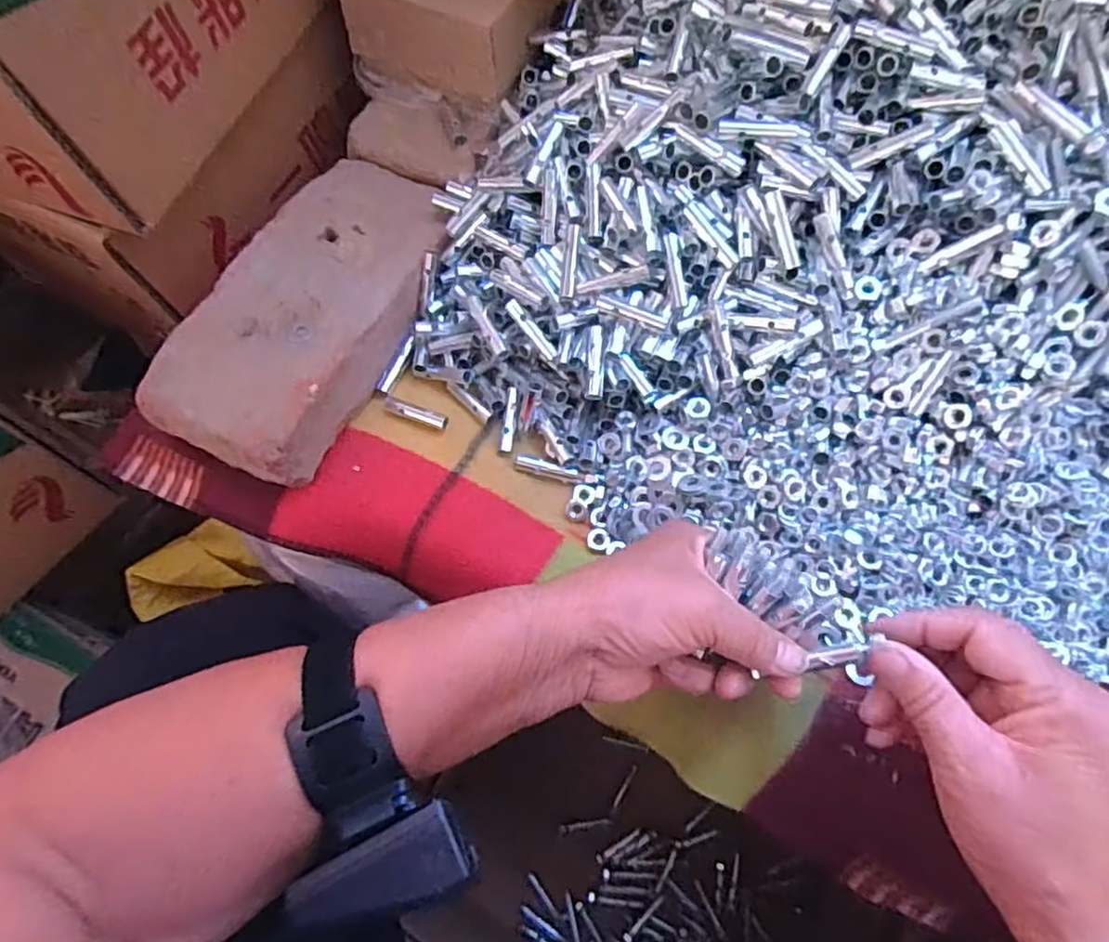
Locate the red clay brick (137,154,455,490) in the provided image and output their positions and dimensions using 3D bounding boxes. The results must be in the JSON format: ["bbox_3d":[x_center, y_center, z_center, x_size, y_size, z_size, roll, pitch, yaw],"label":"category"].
[{"bbox_3d":[-0.158,-0.106,0.443,0.108,0.049,0.224,24,70,13],"label":"red clay brick"}]

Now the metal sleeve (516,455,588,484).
[{"bbox_3d":[-0.003,-0.001,0.418,0.045,0.006,0.008,14,68,9],"label":"metal sleeve"}]

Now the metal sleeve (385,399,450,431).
[{"bbox_3d":[-0.090,-0.036,0.433,0.046,0.011,0.008,20,69,12],"label":"metal sleeve"}]

